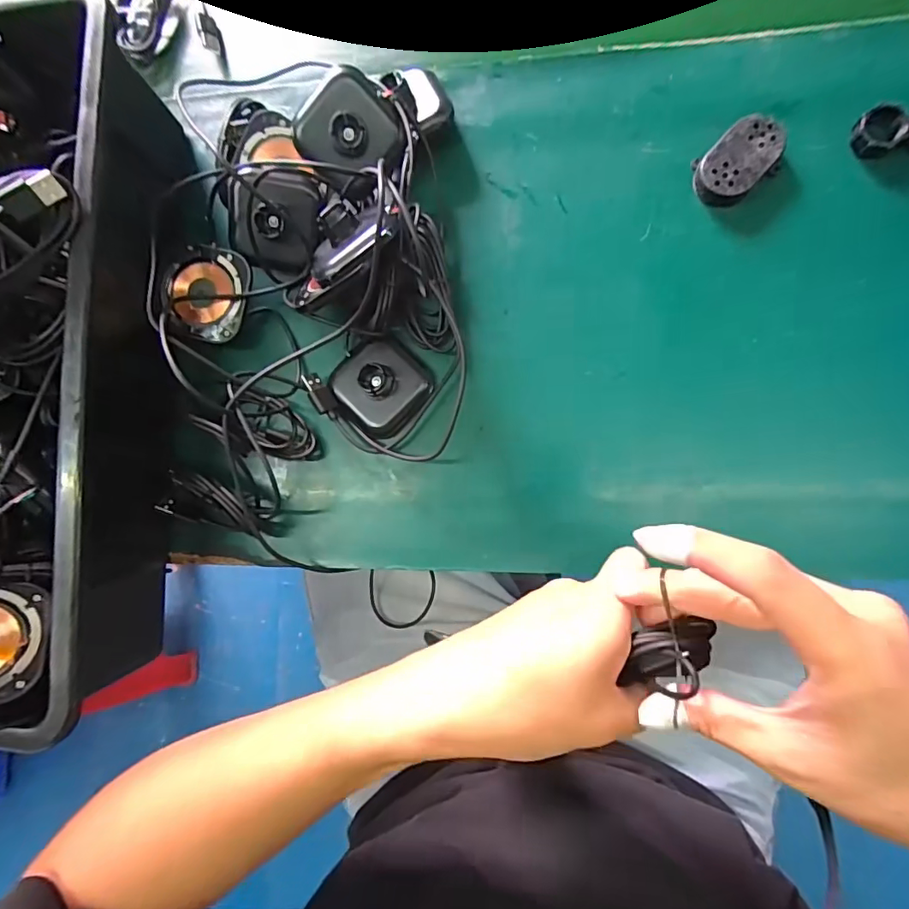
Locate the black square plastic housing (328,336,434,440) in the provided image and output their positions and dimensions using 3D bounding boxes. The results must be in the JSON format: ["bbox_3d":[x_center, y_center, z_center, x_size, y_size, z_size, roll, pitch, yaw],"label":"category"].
[{"bbox_3d":[-0.050,-0.045,0.332,0.058,0.023,0.057,42,93,8],"label":"black square plastic housing"}]

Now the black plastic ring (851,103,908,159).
[{"bbox_3d":[0.251,-0.191,0.305,0.028,0.009,0.025,-39,83,4],"label":"black plastic ring"}]

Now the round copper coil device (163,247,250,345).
[{"bbox_3d":[-0.161,-0.105,0.337,0.051,0.013,0.059,18,96,-4],"label":"round copper coil device"}]

